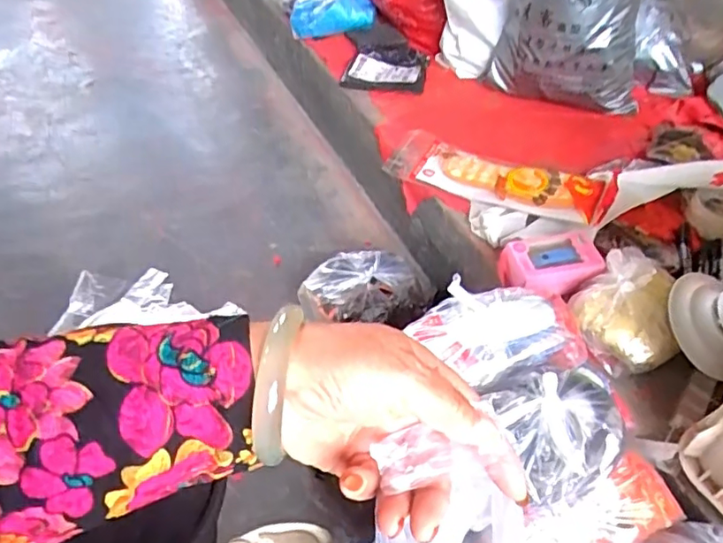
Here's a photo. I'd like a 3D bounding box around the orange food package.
[{"bbox_3d":[0.196,-0.144,0.835,0.319,0.036,0.105,19,53,14],"label":"orange food package"}]

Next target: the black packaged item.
[{"bbox_3d":[0.042,-0.367,1.028,0.147,0.021,0.111,4,51,3],"label":"black packaged item"}]

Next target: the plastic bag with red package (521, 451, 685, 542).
[{"bbox_3d":[0.208,0.229,0.498,0.159,0.031,0.079,-24,55,-19],"label":"plastic bag with red package"}]

